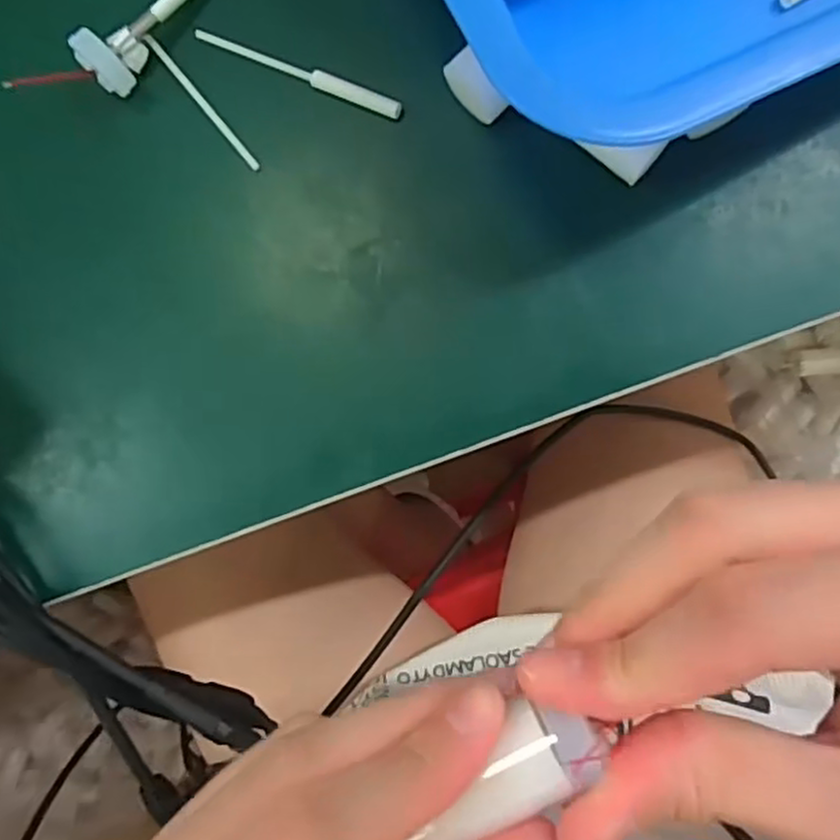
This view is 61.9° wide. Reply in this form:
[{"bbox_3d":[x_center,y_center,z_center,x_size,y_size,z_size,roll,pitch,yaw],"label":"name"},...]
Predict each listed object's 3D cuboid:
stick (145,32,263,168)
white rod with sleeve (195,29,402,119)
[{"bbox_3d":[-0.072,-0.104,0.230,0.004,0.004,0.056,-40,84,4],"label":"stick"},{"bbox_3d":[-0.040,-0.113,0.224,0.073,0.004,0.006,24,91,7],"label":"white rod with sleeve"}]

